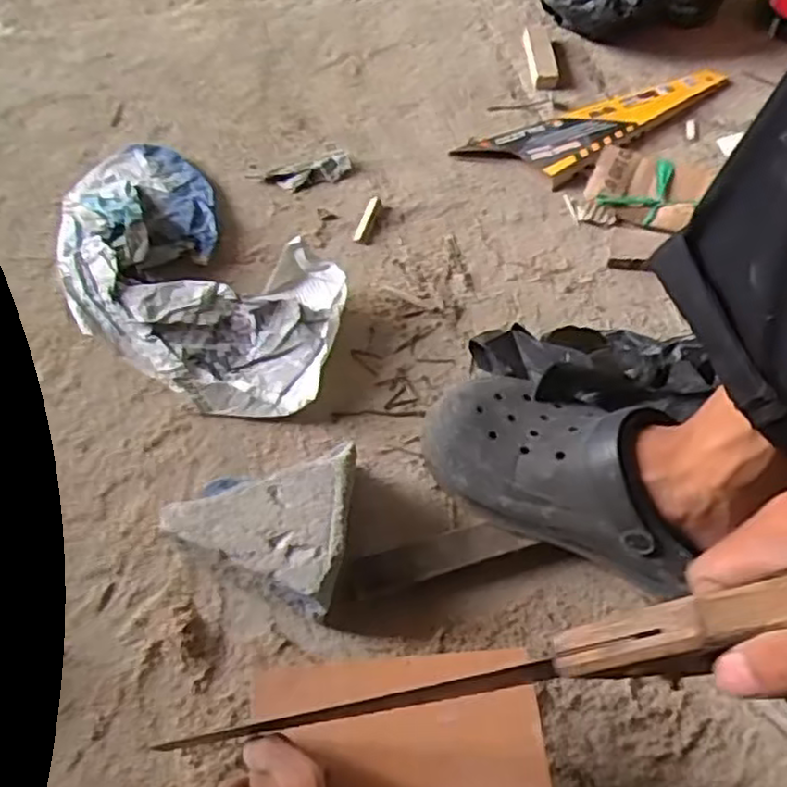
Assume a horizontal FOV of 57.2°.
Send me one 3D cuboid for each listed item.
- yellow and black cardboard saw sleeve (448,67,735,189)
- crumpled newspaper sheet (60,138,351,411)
[{"bbox_3d":[0.252,-0.317,0.840,0.363,0.021,0.100,-28,64,-16],"label":"yellow and black cardboard saw sleeve"},{"bbox_3d":[-0.201,-0.115,0.686,0.190,0.054,0.353,-40,68,-21],"label":"crumpled newspaper sheet"}]

